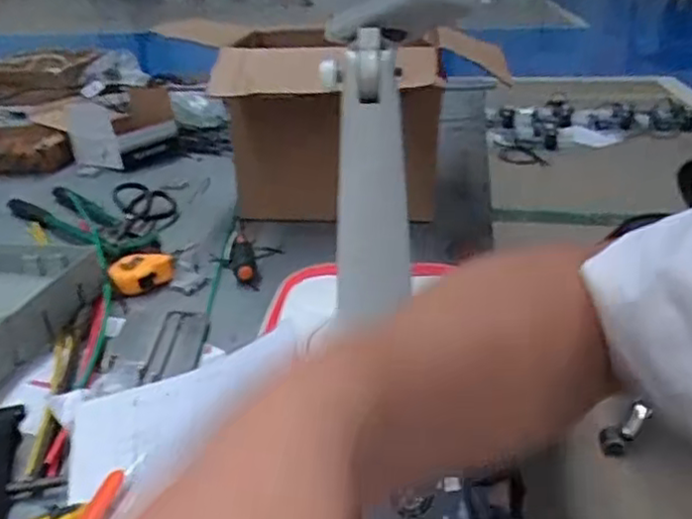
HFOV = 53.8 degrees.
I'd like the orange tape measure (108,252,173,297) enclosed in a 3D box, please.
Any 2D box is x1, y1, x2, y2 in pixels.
[{"bbox_3d":[-0.266,0.015,0.892,0.082,0.029,0.056,-11,28,-19],"label":"orange tape measure"}]

